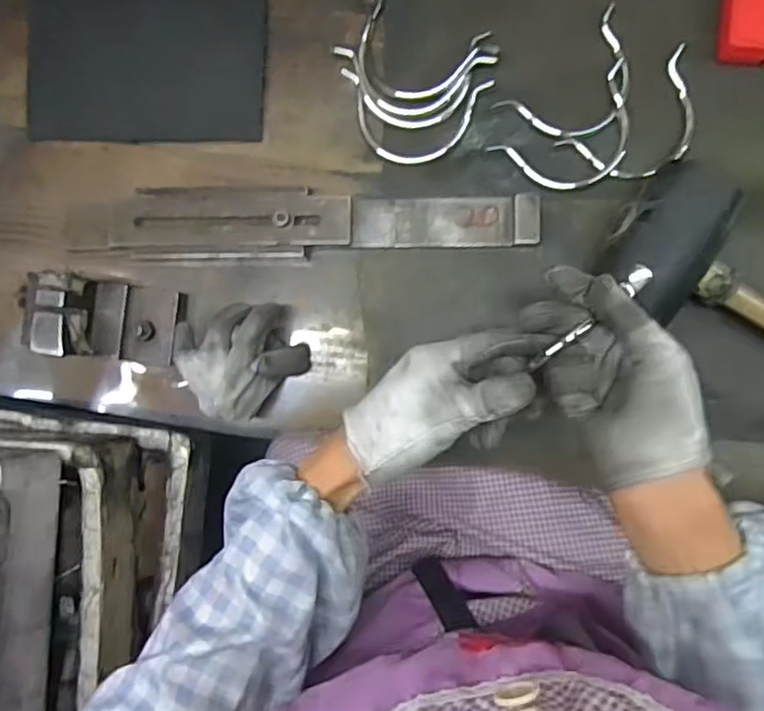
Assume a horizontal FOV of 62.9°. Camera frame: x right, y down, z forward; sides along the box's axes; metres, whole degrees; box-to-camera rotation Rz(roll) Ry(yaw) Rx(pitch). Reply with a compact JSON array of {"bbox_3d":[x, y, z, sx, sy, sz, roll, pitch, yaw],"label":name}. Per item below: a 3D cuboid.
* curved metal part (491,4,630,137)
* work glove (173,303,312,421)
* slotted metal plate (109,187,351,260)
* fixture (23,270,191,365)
[{"bbox_3d":[0.159,-0.214,0.501,0.118,0.008,0.069,-40,86,2],"label":"curved metal part"},{"bbox_3d":[-0.109,0.004,0.496,0.088,0.058,0.083,0,88,5],"label":"work glove"},{"bbox_3d":[-0.127,-0.108,0.512,0.199,0.010,0.057,1,91,6],"label":"slotted metal plate"},{"bbox_3d":[-0.217,-0.028,0.494,0.091,0.080,0.060,8,89,5],"label":"fixture"}]

